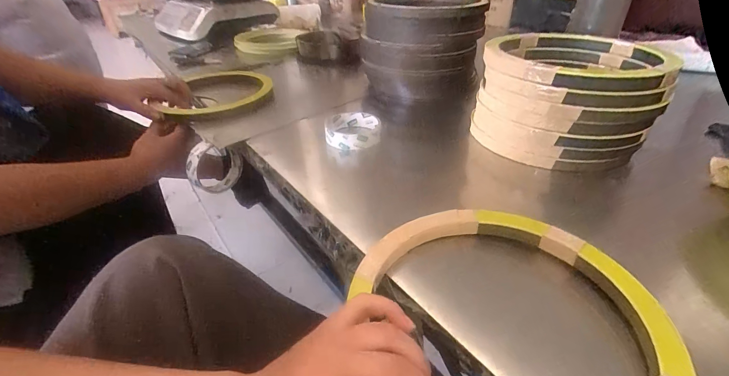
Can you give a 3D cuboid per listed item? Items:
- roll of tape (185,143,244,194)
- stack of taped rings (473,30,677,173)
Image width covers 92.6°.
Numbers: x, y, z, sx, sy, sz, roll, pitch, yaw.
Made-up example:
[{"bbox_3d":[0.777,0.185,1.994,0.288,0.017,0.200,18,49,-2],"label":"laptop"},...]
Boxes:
[{"bbox_3d":[-0.239,-0.034,0.562,0.086,0.086,0.029,-30,44,-35],"label":"roll of tape"},{"bbox_3d":[0.273,-0.130,0.492,0.212,0.121,0.204,12,37,19],"label":"stack of taped rings"}]

